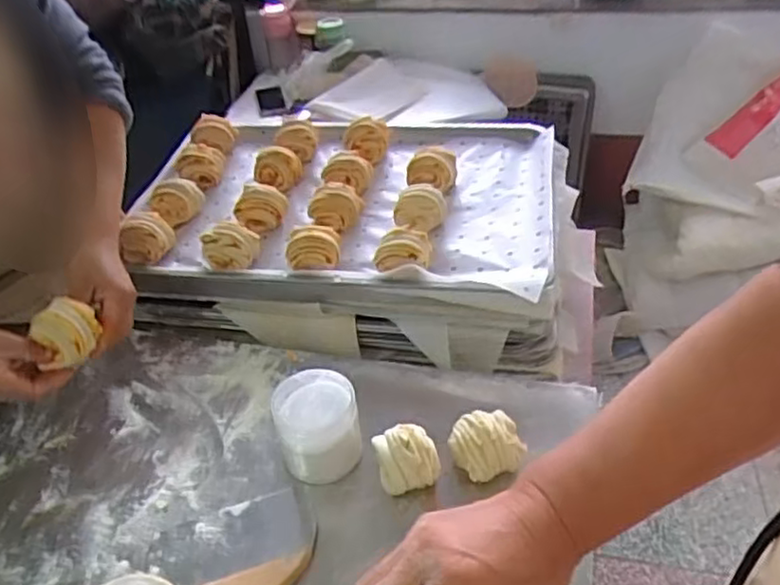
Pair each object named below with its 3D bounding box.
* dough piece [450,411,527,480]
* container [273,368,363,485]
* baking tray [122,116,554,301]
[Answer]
[{"bbox_3d":[0.099,0.157,0.699,0.069,0.056,0.061,-16,41,-12],"label":"dough piece"},{"bbox_3d":[-0.074,0.140,0.710,0.081,0.086,0.081,-3,40,3],"label":"container"},{"bbox_3d":[-0.061,-0.149,1.001,0.580,0.066,0.423,5,41,12],"label":"baking tray"}]

